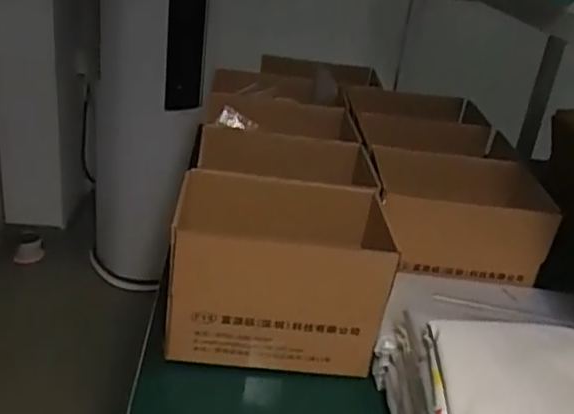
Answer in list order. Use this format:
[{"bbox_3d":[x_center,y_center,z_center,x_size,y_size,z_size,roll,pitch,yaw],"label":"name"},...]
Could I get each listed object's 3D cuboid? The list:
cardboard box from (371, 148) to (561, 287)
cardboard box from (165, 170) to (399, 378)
[{"bbox_3d":[0.265,0.010,1.003,0.254,0.122,0.197,7,26,1],"label":"cardboard box"},{"bbox_3d":[-0.016,0.084,0.835,0.261,0.179,0.191,5,26,-5],"label":"cardboard box"}]

